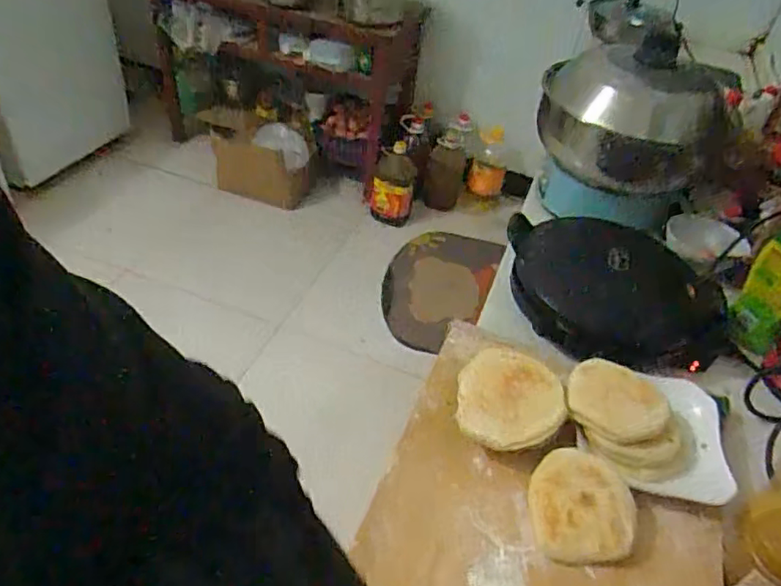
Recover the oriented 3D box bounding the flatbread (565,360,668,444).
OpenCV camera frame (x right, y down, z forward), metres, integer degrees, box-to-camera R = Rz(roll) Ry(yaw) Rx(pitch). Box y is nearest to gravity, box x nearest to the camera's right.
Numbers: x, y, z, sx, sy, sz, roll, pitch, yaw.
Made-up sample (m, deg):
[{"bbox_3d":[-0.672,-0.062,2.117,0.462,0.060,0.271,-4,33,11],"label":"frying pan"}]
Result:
[{"bbox_3d":[0.273,0.129,0.712,0.113,0.016,0.114,4,43,-4],"label":"flatbread"}]

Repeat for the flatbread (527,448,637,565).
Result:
[{"bbox_3d":[0.201,0.224,0.627,0.103,0.007,0.113,-9,59,9],"label":"flatbread"}]

